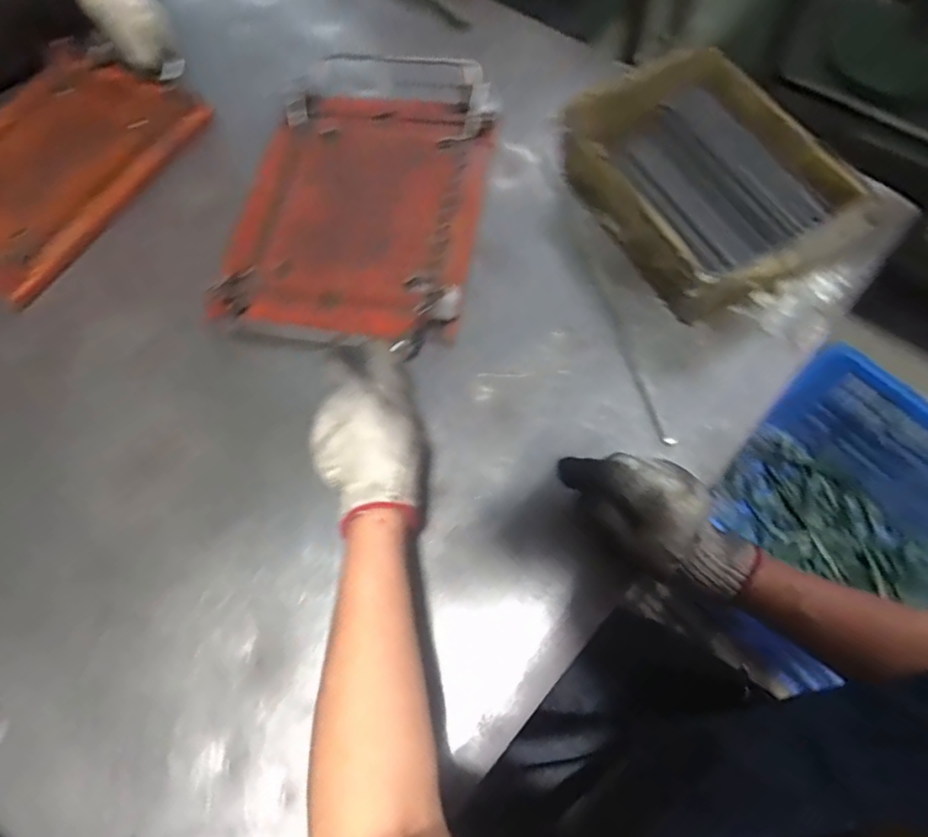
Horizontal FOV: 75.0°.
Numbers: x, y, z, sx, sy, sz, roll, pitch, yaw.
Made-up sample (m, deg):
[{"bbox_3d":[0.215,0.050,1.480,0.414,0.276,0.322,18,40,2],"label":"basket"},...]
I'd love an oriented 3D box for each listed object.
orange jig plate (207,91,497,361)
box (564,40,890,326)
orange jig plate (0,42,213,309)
[{"bbox_3d":[-0.103,-0.217,0.622,0.237,0.038,0.310,10,68,7],"label":"orange jig plate"},{"bbox_3d":[0.226,-0.232,0.572,0.187,0.066,0.269,-28,69,-8],"label":"box"},{"bbox_3d":[-0.485,-0.299,0.697,0.303,0.028,0.309,30,74,22],"label":"orange jig plate"}]

